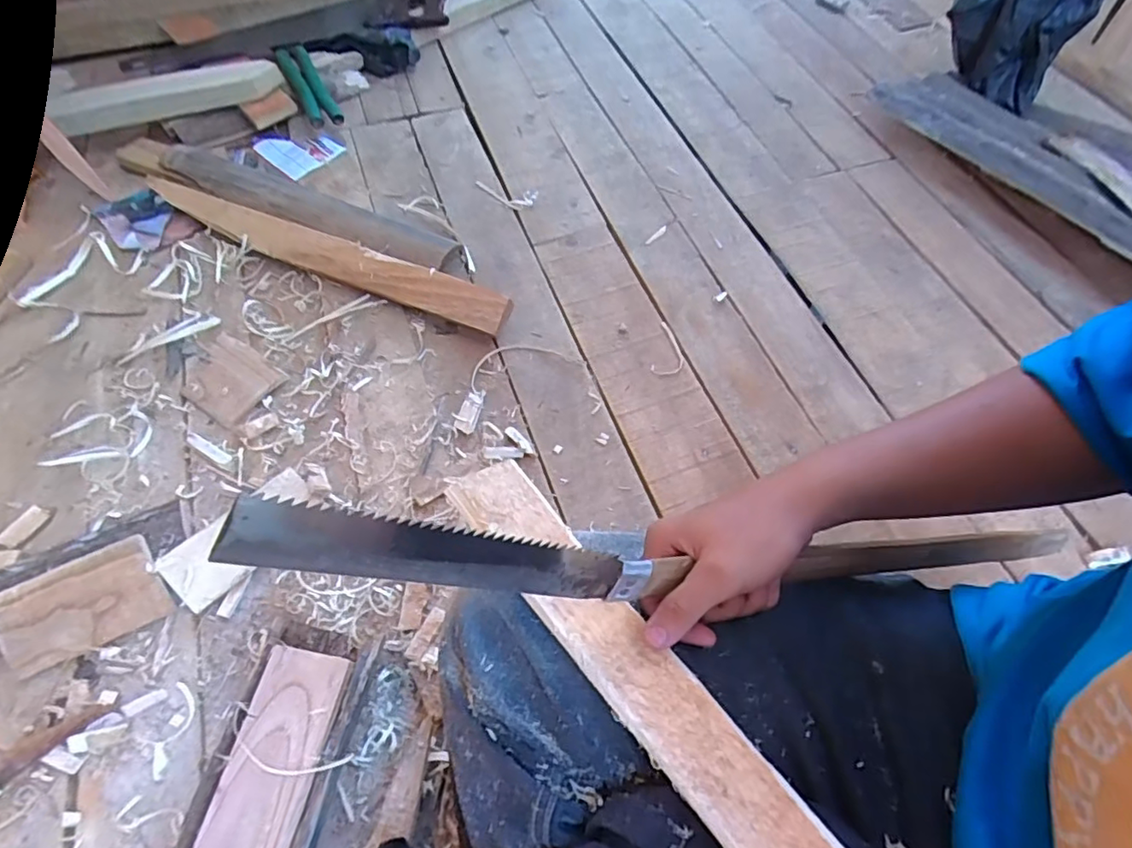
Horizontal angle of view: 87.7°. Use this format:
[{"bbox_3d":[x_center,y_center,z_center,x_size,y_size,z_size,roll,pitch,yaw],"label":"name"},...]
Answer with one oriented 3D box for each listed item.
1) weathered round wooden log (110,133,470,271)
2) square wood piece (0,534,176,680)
[{"bbox_3d":[-0.386,-0.305,0.789,0.532,0.038,0.082,24,60,13],"label":"weathered round wooden log"},{"bbox_3d":[-0.411,0.153,0.499,0.123,0.007,0.074,-23,91,-14],"label":"square wood piece"}]

